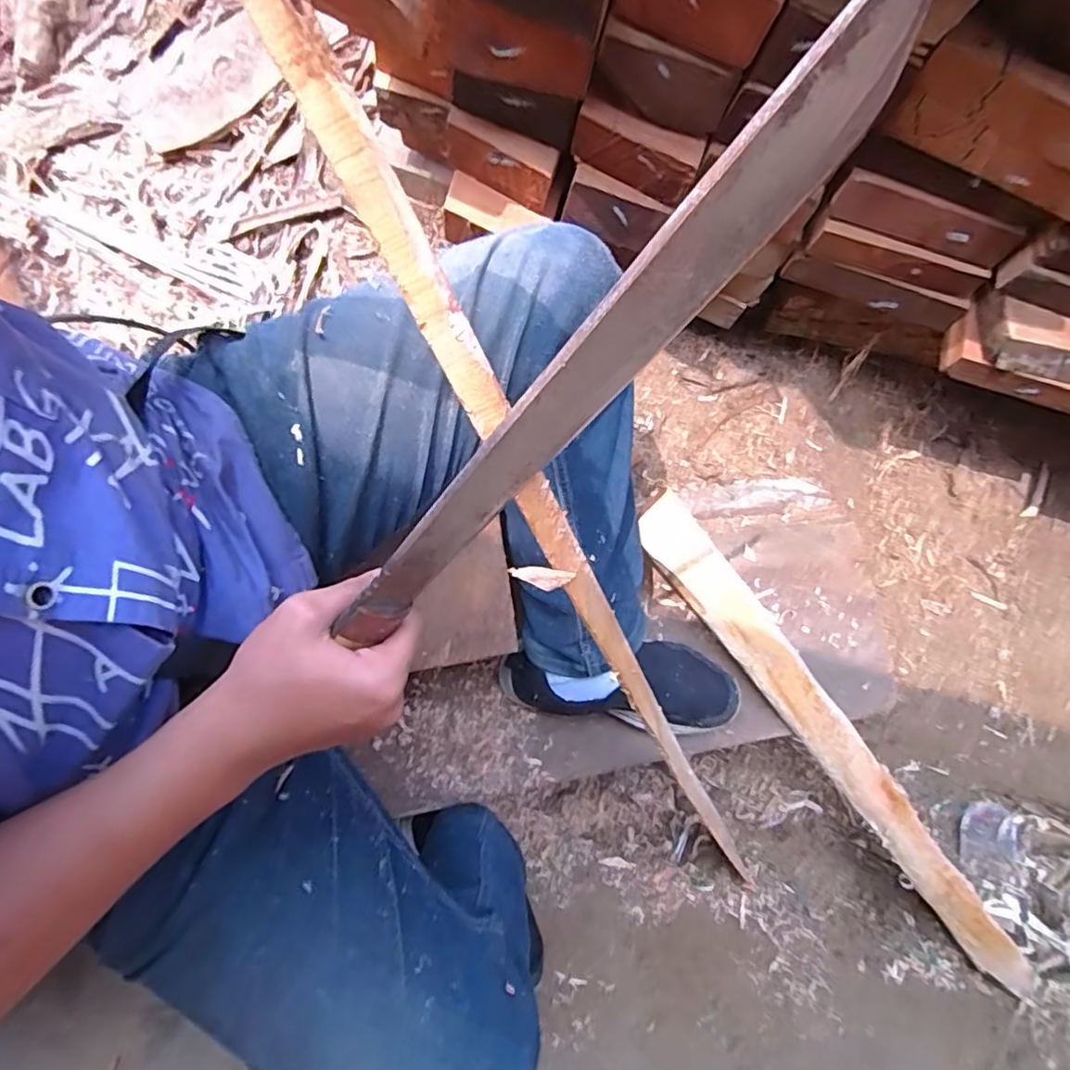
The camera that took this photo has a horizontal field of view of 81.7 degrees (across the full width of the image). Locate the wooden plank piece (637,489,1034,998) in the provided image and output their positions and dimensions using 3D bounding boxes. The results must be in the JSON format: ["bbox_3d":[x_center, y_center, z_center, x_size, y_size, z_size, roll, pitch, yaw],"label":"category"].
[{"bbox_3d":[0.392,0.288,0.759,0.060,0.023,0.847,-42,102,-9],"label":"wooden plank piece"}]

